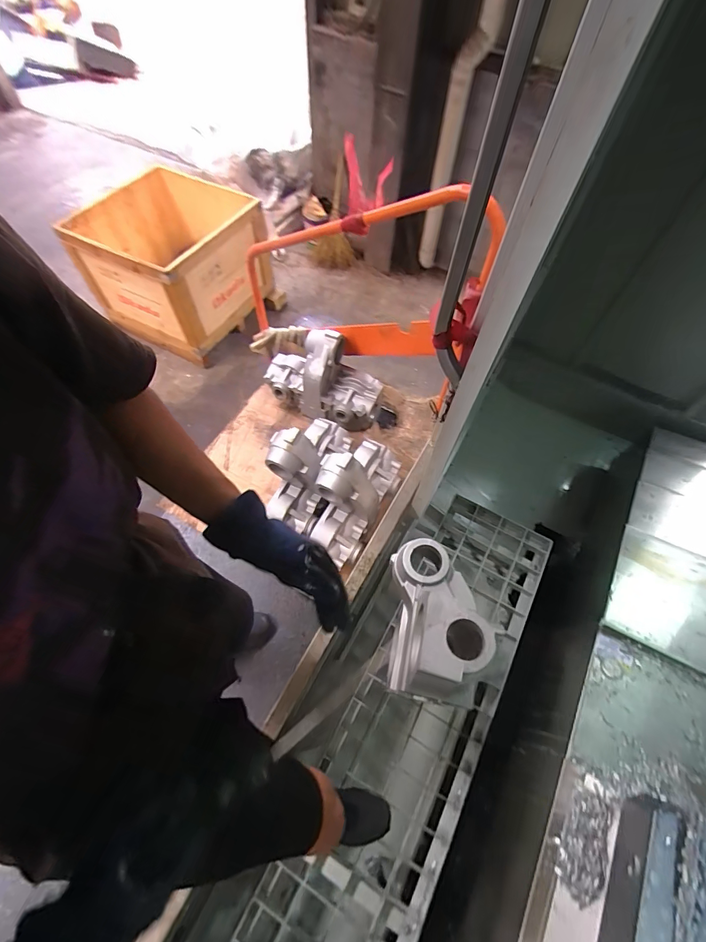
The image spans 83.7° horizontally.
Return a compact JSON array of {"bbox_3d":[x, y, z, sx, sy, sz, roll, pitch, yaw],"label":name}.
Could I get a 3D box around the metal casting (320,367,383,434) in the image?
[{"bbox_3d":[-0.006,-0.272,1.509,0.206,0.162,0.182,16,62,6],"label":"metal casting"}]

